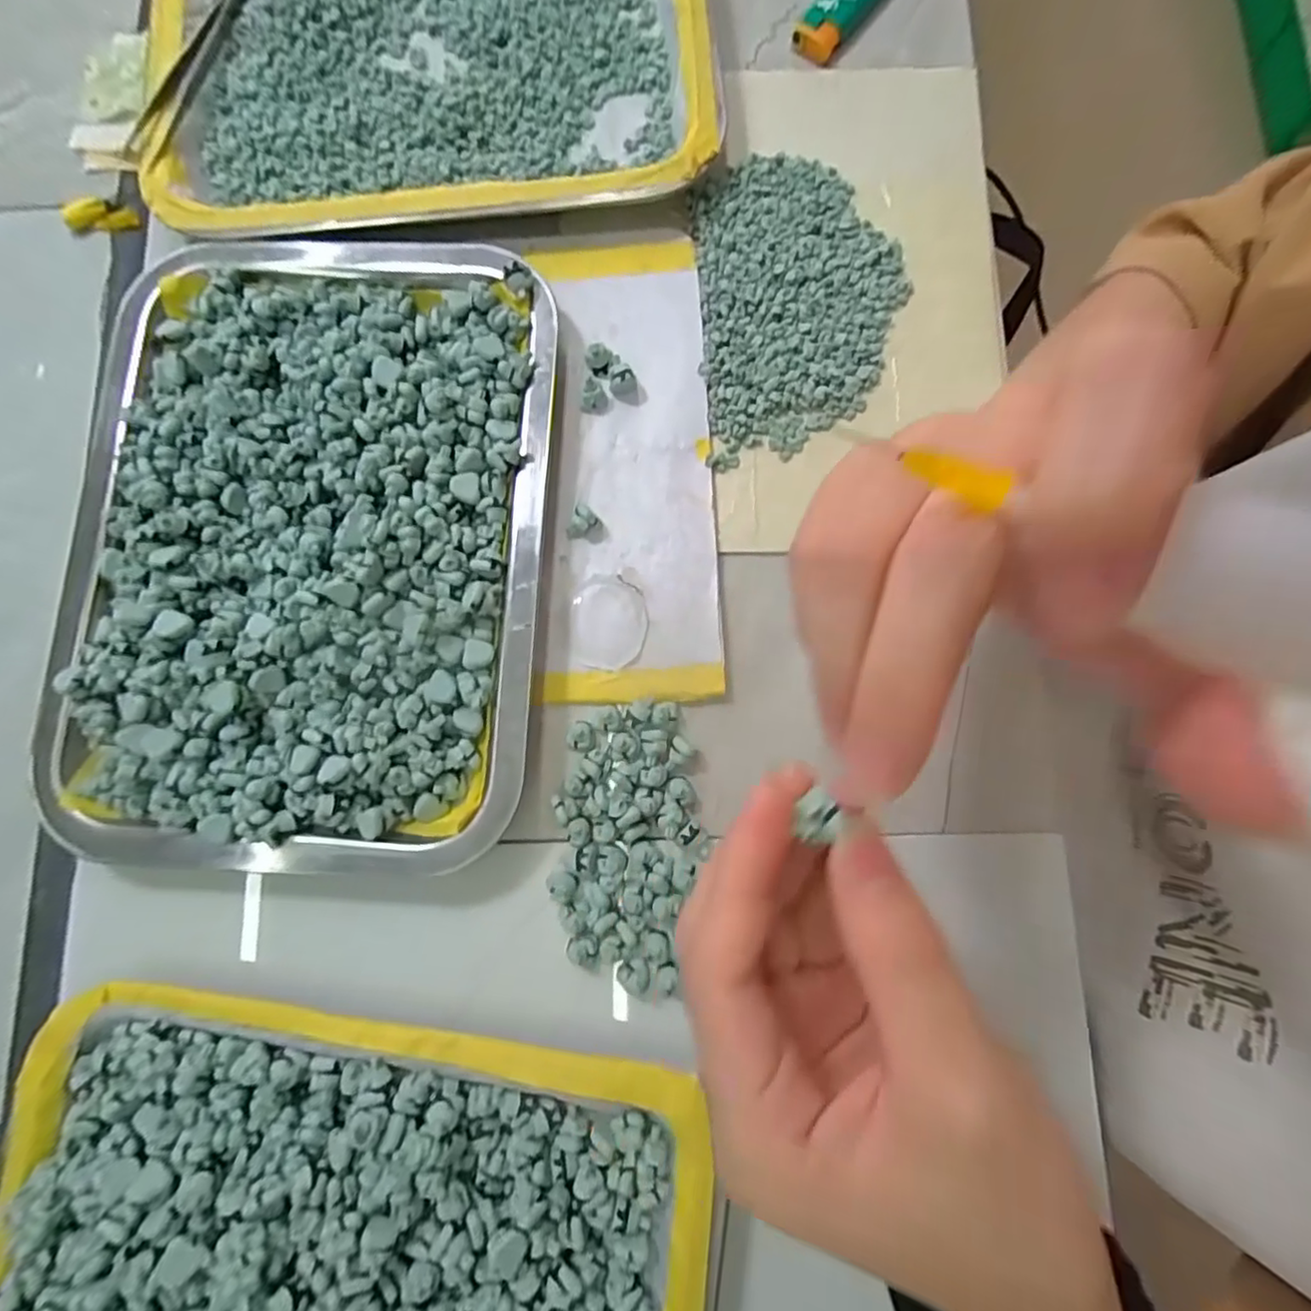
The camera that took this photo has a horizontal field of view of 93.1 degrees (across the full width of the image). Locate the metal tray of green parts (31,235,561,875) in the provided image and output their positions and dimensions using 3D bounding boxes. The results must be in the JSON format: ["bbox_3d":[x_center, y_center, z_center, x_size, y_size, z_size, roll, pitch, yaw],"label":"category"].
[{"bbox_3d":[-0.143,-0.051,0.252,0.192,0.029,0.260,2,80,1],"label":"metal tray of green parts"}]

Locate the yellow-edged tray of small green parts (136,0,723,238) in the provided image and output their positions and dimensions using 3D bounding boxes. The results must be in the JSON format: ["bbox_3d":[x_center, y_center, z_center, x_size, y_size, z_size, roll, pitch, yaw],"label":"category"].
[{"bbox_3d":[-0.106,-0.281,0.293,0.259,0.023,0.185,-4,79,0],"label":"yellow-edged tray of small green parts"}]

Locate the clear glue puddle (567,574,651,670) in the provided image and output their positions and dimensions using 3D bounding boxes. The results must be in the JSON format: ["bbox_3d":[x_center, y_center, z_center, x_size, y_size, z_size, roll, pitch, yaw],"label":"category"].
[{"bbox_3d":[-0.020,-0.015,0.261,0.032,0.004,0.039,6,80,2],"label":"clear glue puddle"}]

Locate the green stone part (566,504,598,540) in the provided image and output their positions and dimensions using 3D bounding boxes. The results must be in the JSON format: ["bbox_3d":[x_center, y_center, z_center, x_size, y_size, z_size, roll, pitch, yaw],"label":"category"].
[{"bbox_3d":[-0.033,-0.056,0.264,0.014,0.009,0.011,-38,81,-6],"label":"green stone part"}]

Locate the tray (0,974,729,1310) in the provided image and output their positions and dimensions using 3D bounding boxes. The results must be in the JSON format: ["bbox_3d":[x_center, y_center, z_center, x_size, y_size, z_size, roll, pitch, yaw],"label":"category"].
[{"bbox_3d":[-0.109,0.225,0.205,0.248,0.030,0.186,8,80,2],"label":"tray"}]

